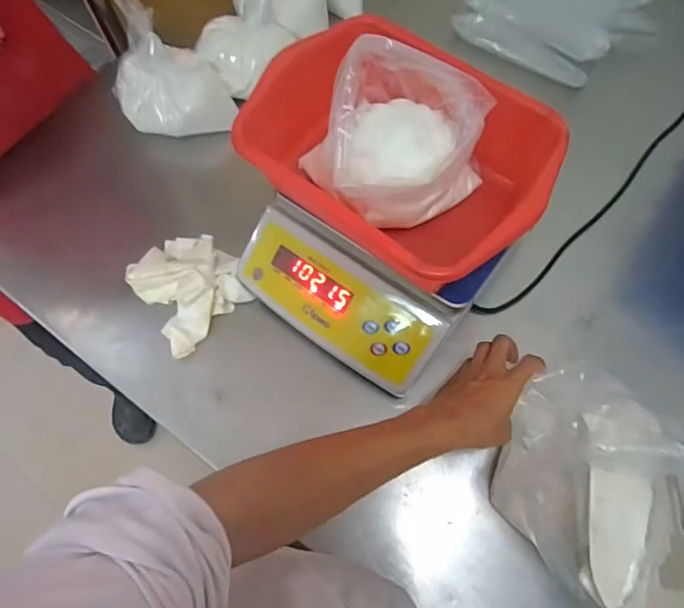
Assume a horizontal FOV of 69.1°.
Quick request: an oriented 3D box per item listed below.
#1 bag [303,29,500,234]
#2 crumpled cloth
[{"bbox_3d":[0.053,-0.162,0.487,0.154,0.134,0.126,-37,69,-14],"label":"bag"},{"bbox_3d":[-0.194,-0.027,0.615,0.120,0.044,0.135,-40,70,-15],"label":"crumpled cloth"}]

